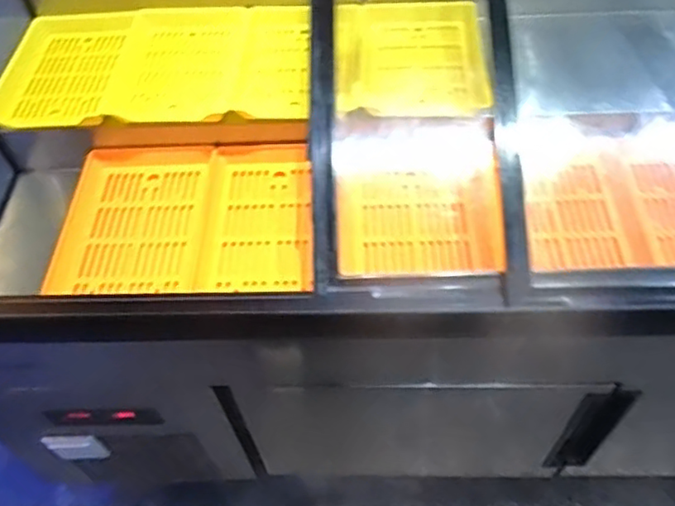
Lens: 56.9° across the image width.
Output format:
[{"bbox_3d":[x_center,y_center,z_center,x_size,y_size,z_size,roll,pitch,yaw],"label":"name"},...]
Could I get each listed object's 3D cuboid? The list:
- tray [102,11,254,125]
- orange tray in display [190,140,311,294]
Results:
[{"bbox_3d":[-0.263,-0.327,1.070,0.229,0.044,0.254,1,53,4],"label":"tray"},{"bbox_3d":[-0.128,-0.059,0.974,0.177,0.050,0.267,-2,53,1],"label":"orange tray in display"}]

